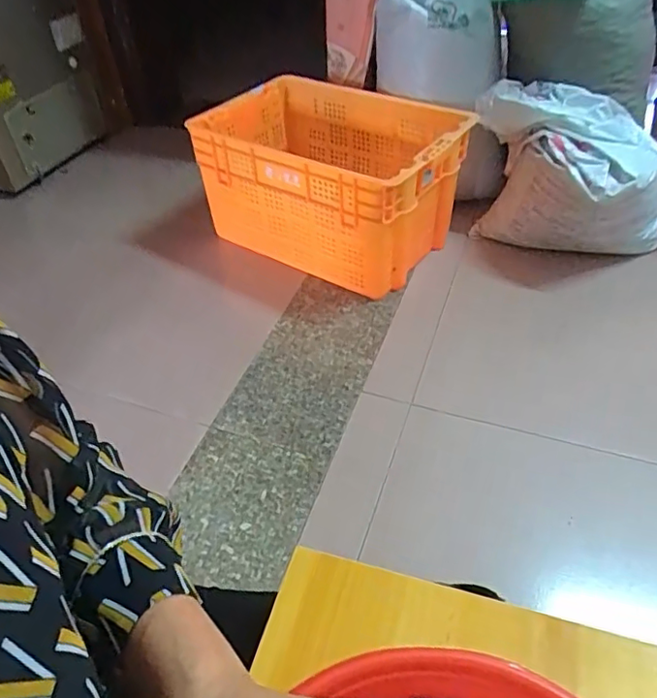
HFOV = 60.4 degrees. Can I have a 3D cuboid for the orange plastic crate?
[{"bbox_3d":[0.015,-0.402,1.401,0.544,0.359,0.414,25,51,26],"label":"orange plastic crate"}]

